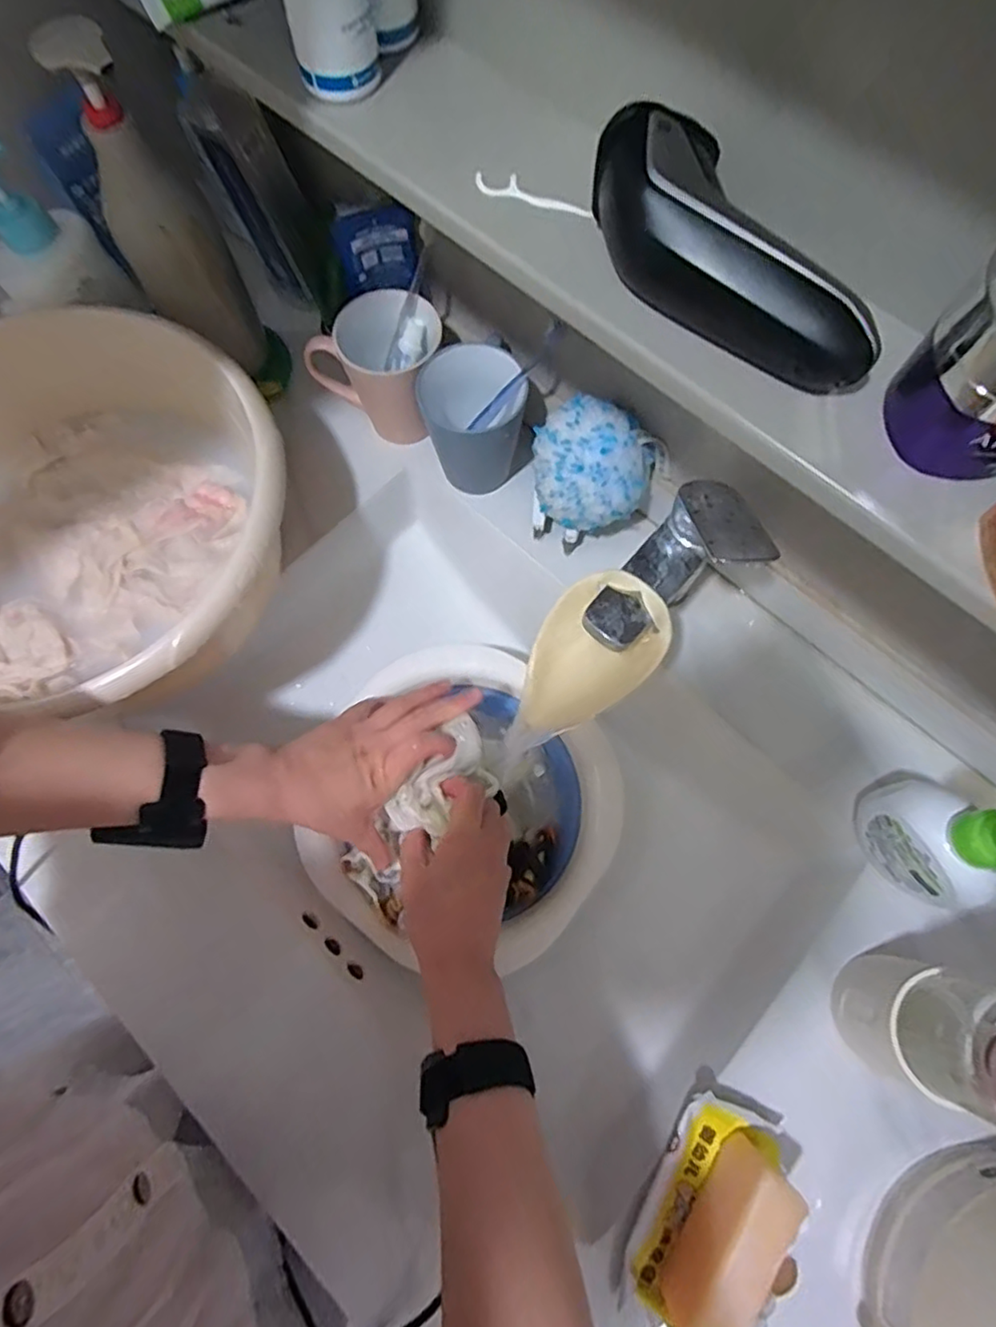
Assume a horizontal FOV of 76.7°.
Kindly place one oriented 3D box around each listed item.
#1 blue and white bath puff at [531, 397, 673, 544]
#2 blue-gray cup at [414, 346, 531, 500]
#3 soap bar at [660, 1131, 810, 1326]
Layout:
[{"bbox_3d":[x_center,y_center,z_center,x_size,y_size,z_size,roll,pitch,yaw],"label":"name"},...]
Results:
[{"bbox_3d":[0.081,-0.154,0.522,0.103,0.095,0.078,16,73,6],"label":"blue and white bath puff"},{"bbox_3d":[-0.022,-0.212,0.561,0.087,0.101,0.081,0,72,1],"label":"blue-gray cup"},{"bbox_3d":[0.142,0.357,0.389,0.030,0.069,0.102,32,75,10],"label":"soap bar"}]

